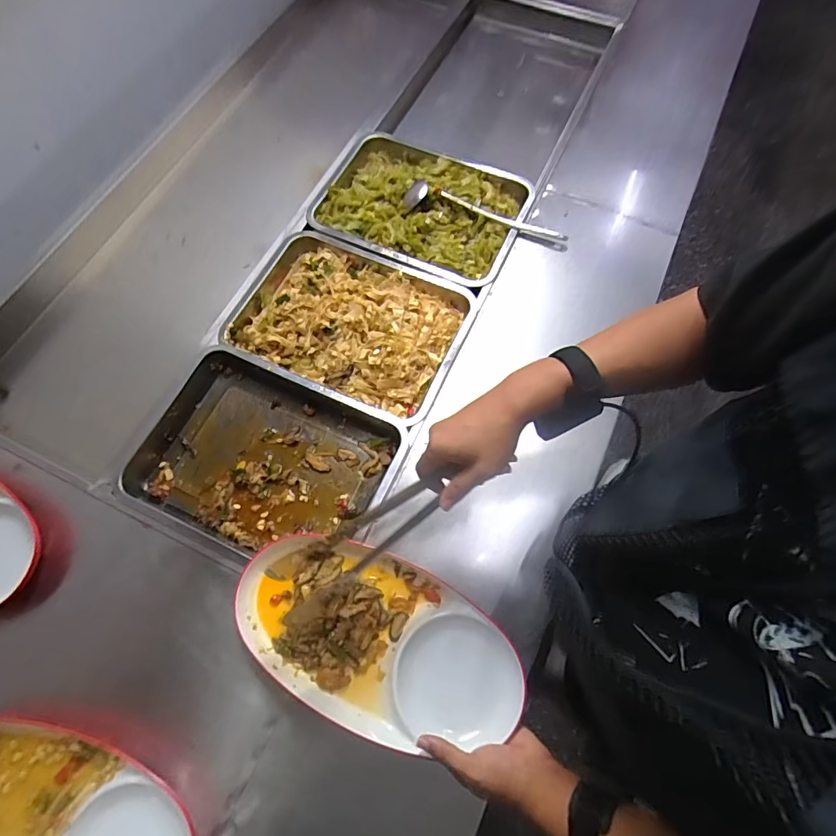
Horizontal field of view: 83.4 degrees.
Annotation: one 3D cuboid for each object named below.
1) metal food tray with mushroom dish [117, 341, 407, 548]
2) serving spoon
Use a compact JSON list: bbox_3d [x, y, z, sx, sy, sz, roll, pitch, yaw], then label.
[{"bbox_3d":[-0.215,0.058,0.663,0.343,0.052,0.241,24,71,10],"label":"metal food tray with mushroom dish"},{"bbox_3d":[0.115,-0.359,0.796,0.283,0.030,0.053,14,69,6],"label":"serving spoon"}]

